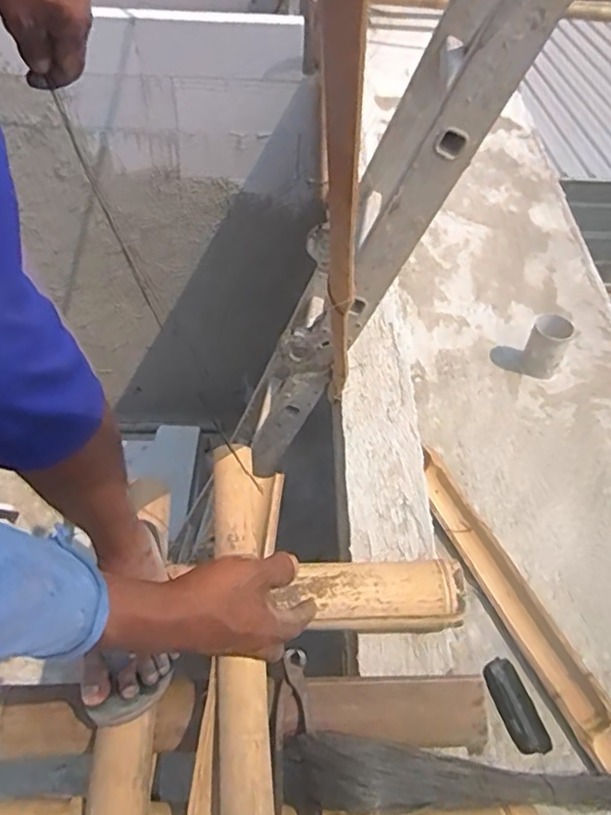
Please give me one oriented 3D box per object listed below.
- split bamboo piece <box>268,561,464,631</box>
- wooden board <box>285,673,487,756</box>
[{"bbox_3d":[0.089,0.252,0.824,0.227,0.064,0.076,1,50,0],"label":"split bamboo piece"},{"bbox_3d":[0.095,0.359,0.733,0.240,0.024,0.076,0,50,-2],"label":"wooden board"}]

